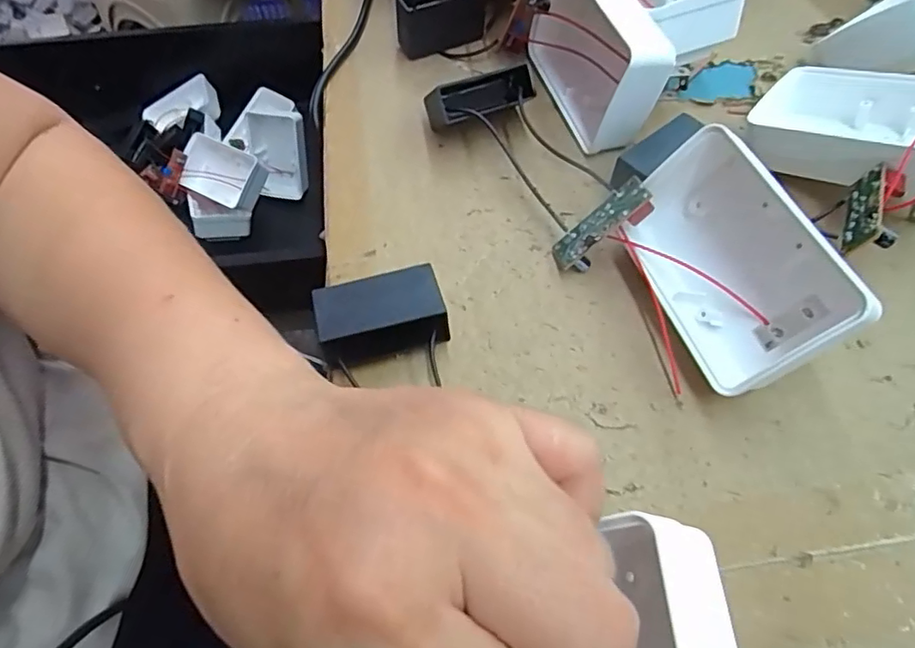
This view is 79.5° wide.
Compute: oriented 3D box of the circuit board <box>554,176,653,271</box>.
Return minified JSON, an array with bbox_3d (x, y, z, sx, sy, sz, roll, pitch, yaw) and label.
[{"bbox_3d":[0.061,-0.040,0.231,0.045,0.009,0.017,-41,61,21],"label":"circuit board"}]

